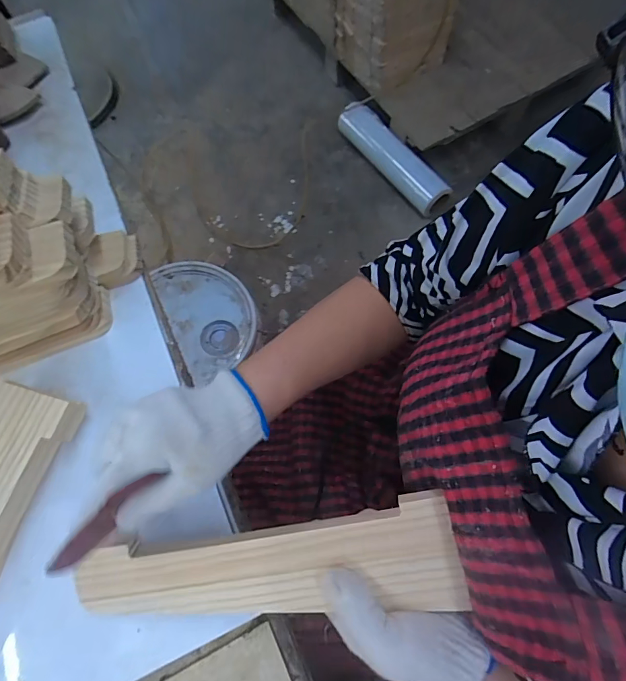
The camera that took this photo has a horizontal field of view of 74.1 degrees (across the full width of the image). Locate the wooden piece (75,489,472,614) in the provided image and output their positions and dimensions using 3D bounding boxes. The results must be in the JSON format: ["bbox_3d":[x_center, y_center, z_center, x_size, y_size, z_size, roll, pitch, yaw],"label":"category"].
[{"bbox_3d":[-0.039,0.173,0.311,0.286,0.012,0.072,-13,90,9],"label":"wooden piece"}]

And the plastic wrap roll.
[{"bbox_3d":[0.261,-0.591,1.336,0.119,0.109,0.458,-30,69,-9],"label":"plastic wrap roll"}]

